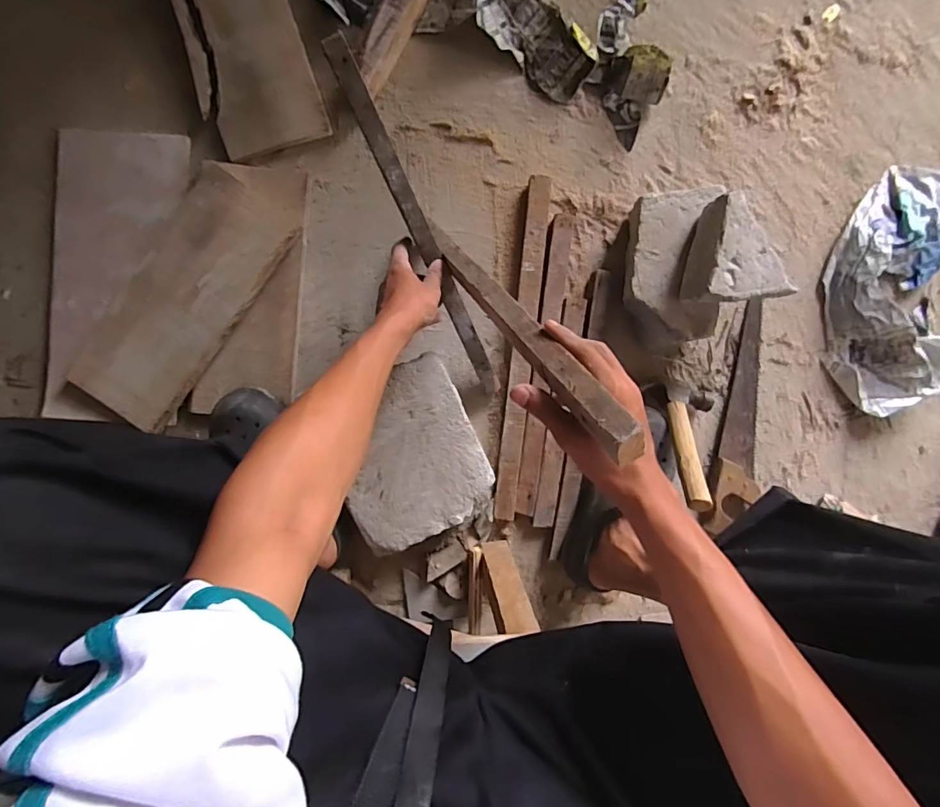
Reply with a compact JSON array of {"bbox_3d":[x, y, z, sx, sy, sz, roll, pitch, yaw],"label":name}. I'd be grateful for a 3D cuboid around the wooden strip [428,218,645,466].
[{"bbox_3d":[0.030,-0.092,0.464,0.029,0.420,0.028,-30,134,-1],"label":"wooden strip"}]

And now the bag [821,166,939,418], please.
[{"bbox_3d":[0.648,-0.171,0.705,0.193,0.055,0.369,3,93,-3],"label":"bag"}]

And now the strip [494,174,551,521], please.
[{"bbox_3d":[0.077,-0.078,0.690,0.033,0.027,0.494,6,93,-3],"label":"strip"}]

